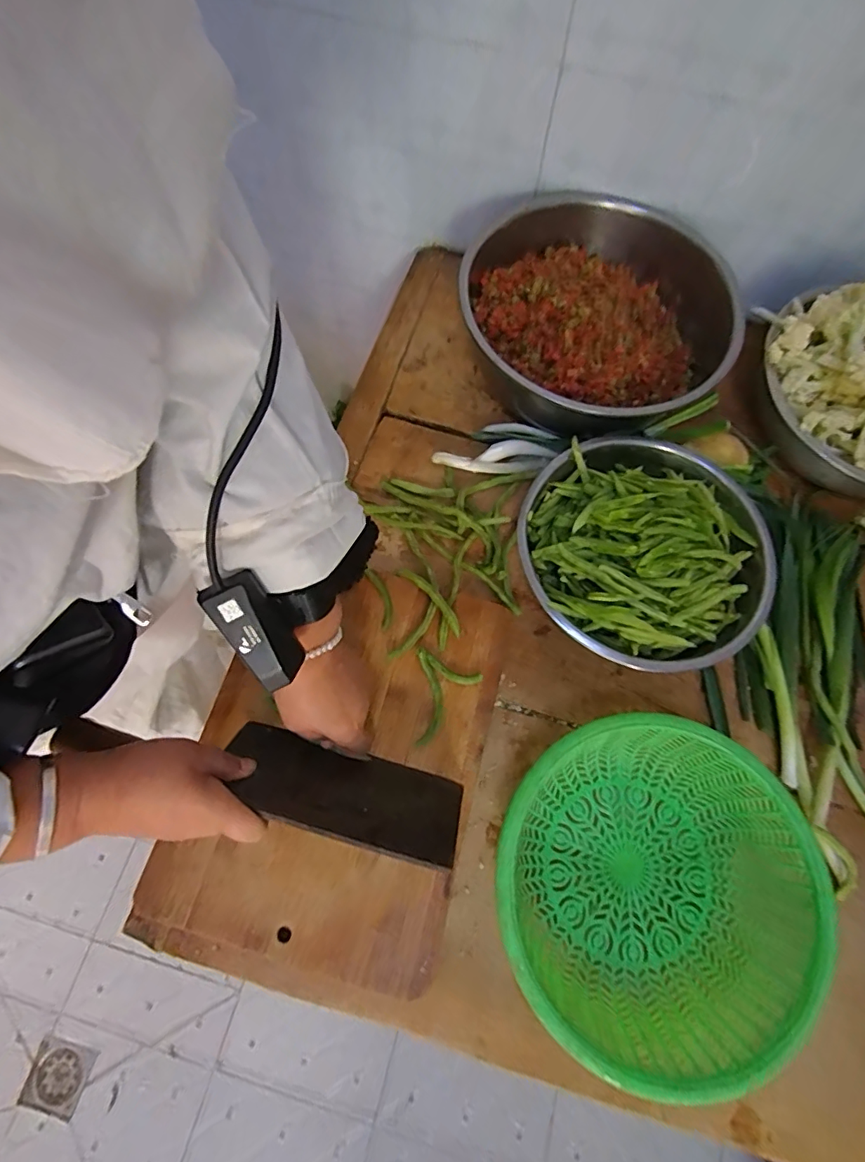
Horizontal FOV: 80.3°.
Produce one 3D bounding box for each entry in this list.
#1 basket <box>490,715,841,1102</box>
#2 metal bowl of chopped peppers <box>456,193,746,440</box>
[{"bbox_3d":[0.160,0.225,0.391,0.220,0.077,0.219,0,71,0],"label":"basket"},{"bbox_3d":[0.160,-0.287,0.556,0.265,0.093,0.279,0,71,0],"label":"metal bowl of chopped peppers"}]

